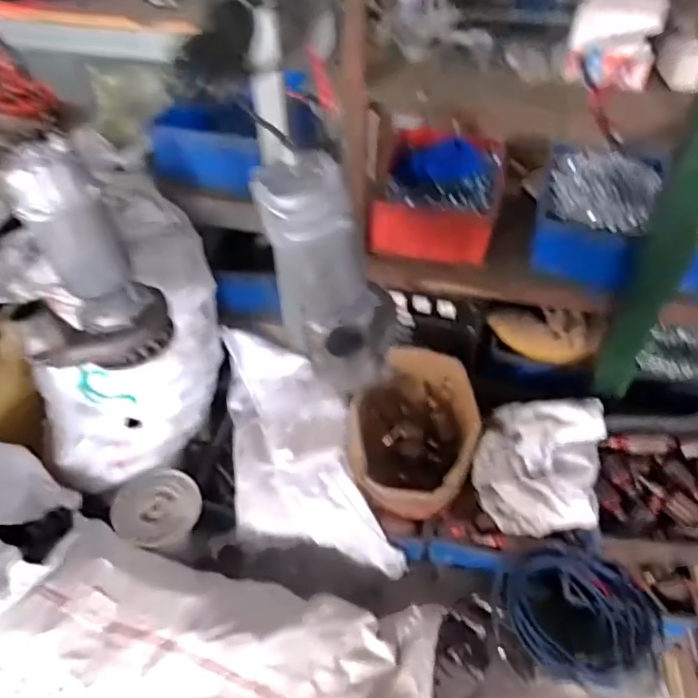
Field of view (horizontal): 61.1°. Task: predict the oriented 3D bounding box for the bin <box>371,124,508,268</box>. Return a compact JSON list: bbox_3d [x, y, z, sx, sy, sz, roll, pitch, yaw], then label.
[{"bbox_3d":[0.237,-0.414,1.510,0.291,0.171,0.394,10,47,10],"label":"bin"}]

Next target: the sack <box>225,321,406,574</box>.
[{"bbox_3d":[-0.143,0.296,1.512,0.344,0.187,0.661,-21,64,-19],"label":"sack"}]

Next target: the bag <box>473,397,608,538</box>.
[{"bbox_3d":[0.441,0.274,1.379,0.269,0.242,0.260,20,49,18],"label":"bag"}]

